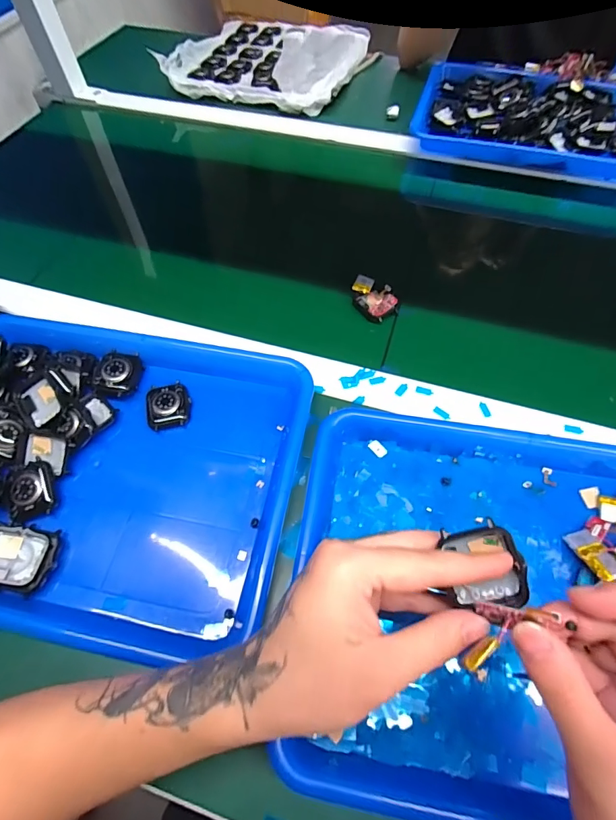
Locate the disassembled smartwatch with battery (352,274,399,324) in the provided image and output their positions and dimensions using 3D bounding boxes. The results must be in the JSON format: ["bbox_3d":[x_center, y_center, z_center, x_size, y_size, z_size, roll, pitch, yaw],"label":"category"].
[{"bbox_3d":[0.070,-0.118,0.444,0.055,0.007,0.043,28,81,13],"label":"disassembled smartwatch with battery"}]

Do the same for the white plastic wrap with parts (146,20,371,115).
[{"bbox_3d":[-0.061,-0.618,0.715,0.287,0.033,0.297,16,62,9],"label":"white plastic wrap with parts"}]

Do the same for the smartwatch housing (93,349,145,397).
[{"bbox_3d":[-0.176,-0.035,0.383,0.038,0.015,0.041,9,61,6],"label":"smartwatch housing"}]

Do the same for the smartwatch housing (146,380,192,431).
[{"bbox_3d":[-0.125,-0.005,0.370,0.038,0.008,0.043,-13,61,-7],"label":"smartwatch housing"}]

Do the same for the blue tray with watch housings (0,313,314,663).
[{"bbox_3d":[-0.176,0.039,0.342,0.330,0.033,0.258,9,61,6],"label":"blue tray with watch housings"}]

